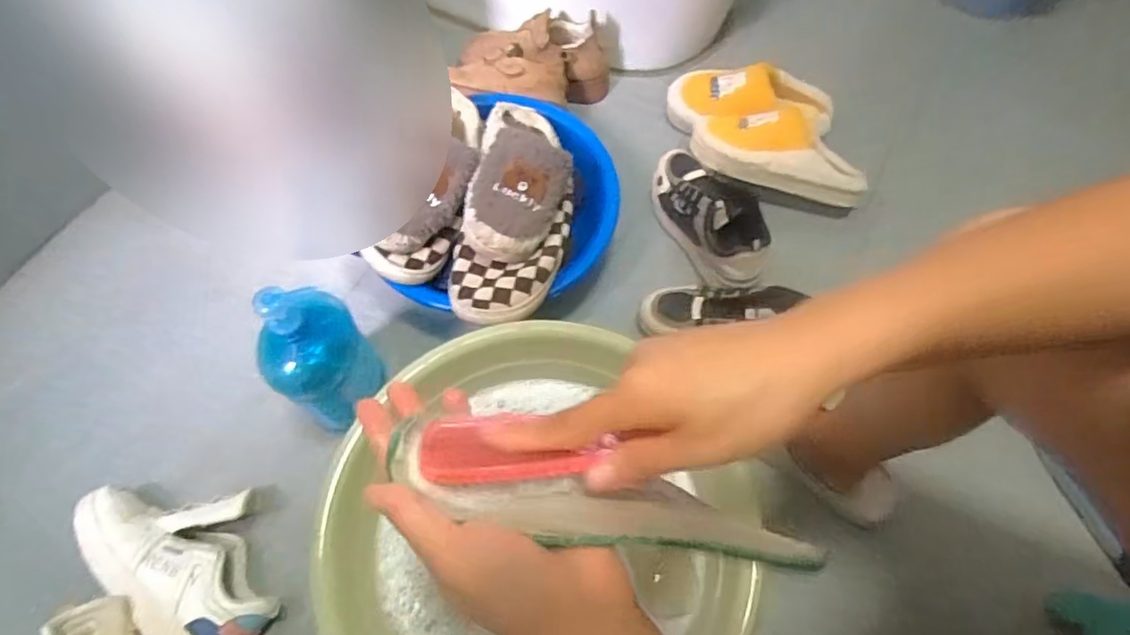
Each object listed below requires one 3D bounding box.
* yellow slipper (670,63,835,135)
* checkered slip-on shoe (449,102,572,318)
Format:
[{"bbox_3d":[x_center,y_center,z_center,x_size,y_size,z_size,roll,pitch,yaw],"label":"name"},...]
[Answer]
[{"bbox_3d":[0.286,-0.328,0.944,0.250,0.084,0.093,9,63,5],"label":"yellow slipper"},{"bbox_3d":[-0.055,-0.148,0.739,0.125,0.079,0.319,8,63,4],"label":"checkered slip-on shoe"}]

